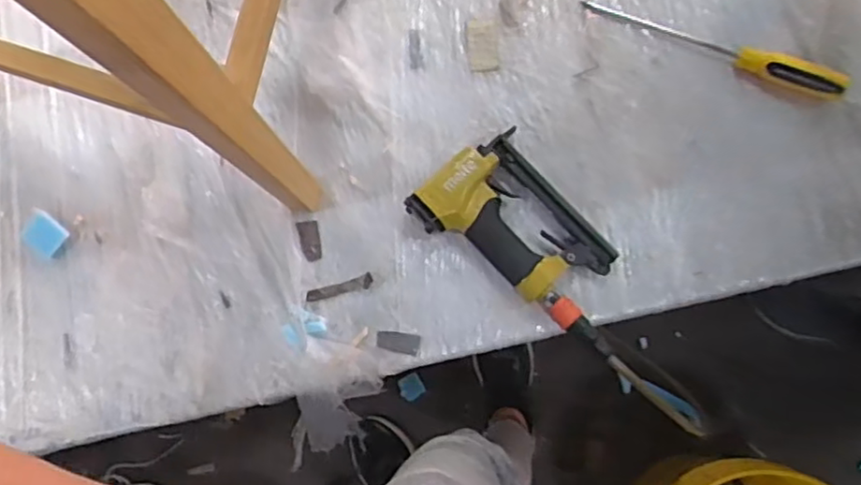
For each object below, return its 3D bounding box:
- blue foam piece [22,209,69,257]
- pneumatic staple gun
[{"bbox_3d":[-0.431,-0.009,0.751,0.047,0.010,0.039,35,85,8],"label":"blue foam piece"},{"bbox_3d":[0.082,-0.015,0.712,0.142,0.038,0.188,-37,81,-2],"label":"pneumatic staple gun"}]

